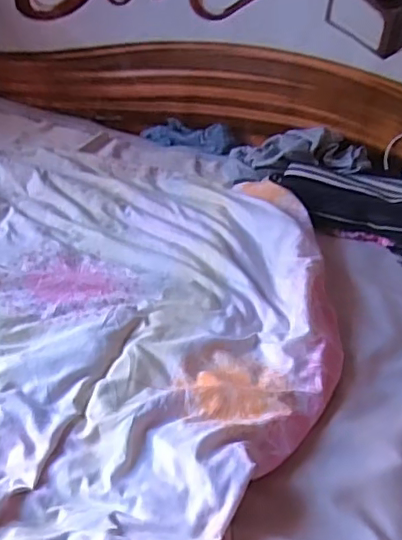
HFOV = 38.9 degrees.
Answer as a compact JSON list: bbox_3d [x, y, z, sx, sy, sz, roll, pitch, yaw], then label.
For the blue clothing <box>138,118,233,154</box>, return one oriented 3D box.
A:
[{"bbox_3d":[-0.036,-0.338,1.420,0.237,0.054,0.078,11,36,8],"label":"blue clothing"}]

